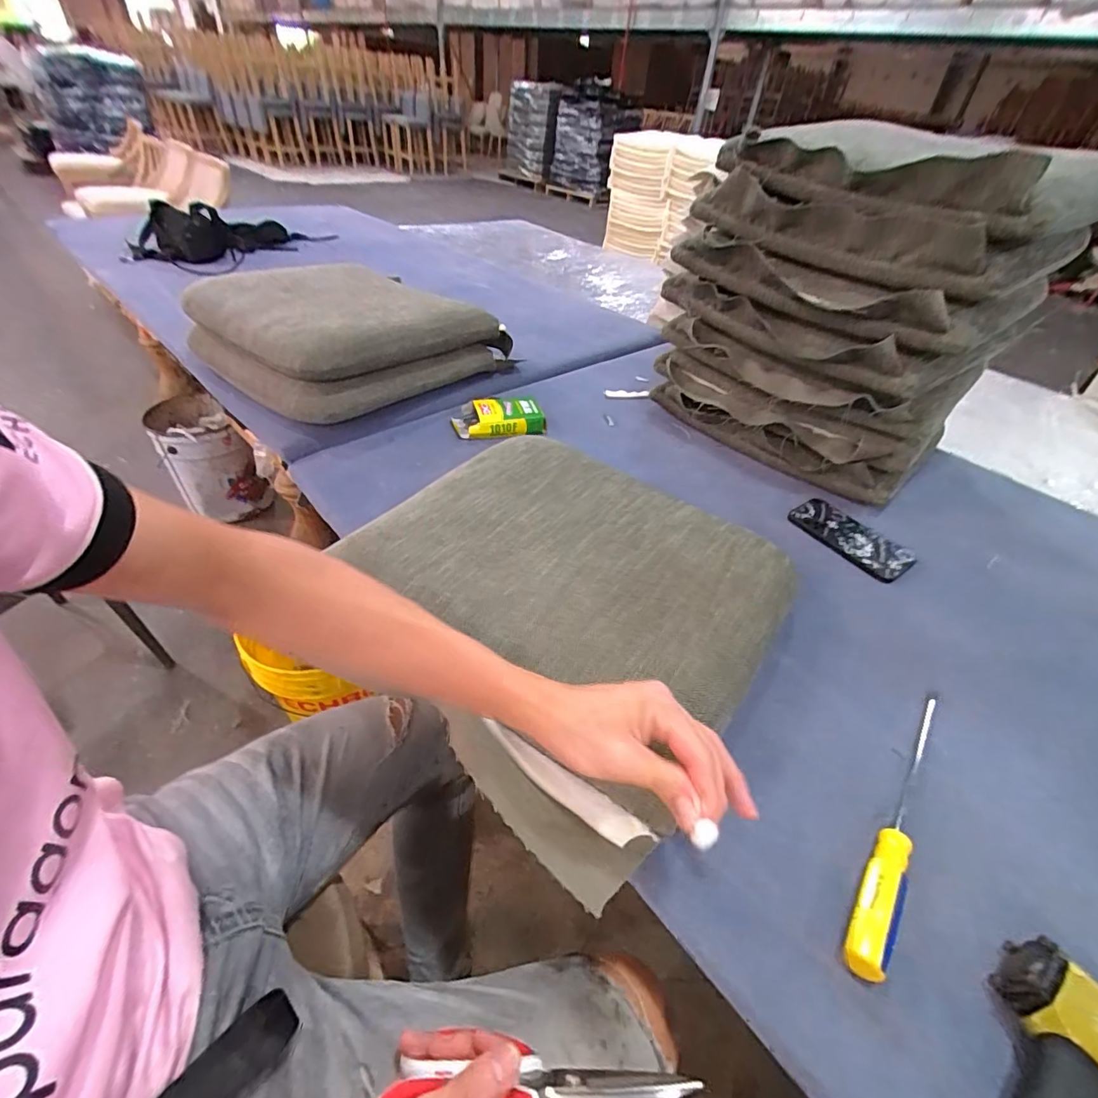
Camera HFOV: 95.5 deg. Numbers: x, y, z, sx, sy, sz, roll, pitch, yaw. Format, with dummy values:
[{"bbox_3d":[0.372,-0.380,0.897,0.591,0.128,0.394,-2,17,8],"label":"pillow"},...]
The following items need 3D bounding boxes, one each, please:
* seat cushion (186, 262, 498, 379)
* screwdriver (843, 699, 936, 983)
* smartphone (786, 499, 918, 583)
[{"bbox_3d":[-0.367,-0.423,0.879,0.408,0.061,0.375,30,47,23],"label":"seat cushion"},{"bbox_3d":[0.311,0.226,0.436,0.026,0.027,0.294,33,48,26],"label":"screwdriver"},{"bbox_3d":[0.435,-0.017,0.723,0.093,0.011,0.163,-22,50,-28],"label":"smartphone"}]

